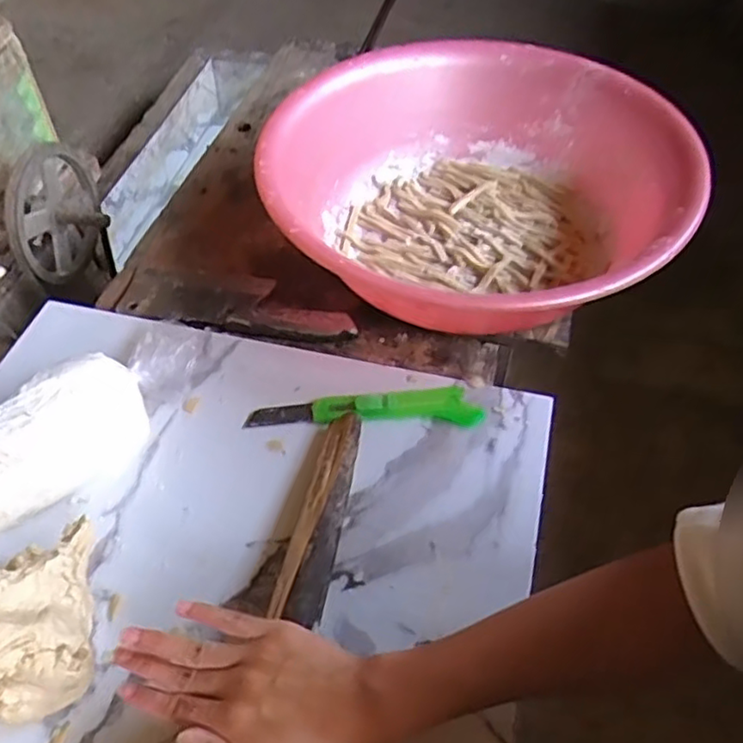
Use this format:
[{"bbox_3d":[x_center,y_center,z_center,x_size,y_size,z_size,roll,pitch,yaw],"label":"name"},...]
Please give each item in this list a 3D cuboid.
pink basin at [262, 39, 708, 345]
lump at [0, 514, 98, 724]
[{"bbox_3d":[0.104,-0.183,0.660,0.383,0.113,0.388,0,49,0],"label":"pink basin"},{"bbox_3d":[-0.238,0.172,0.421,0.136,0.070,0.103,-21,55,-15],"label":"lump"}]

